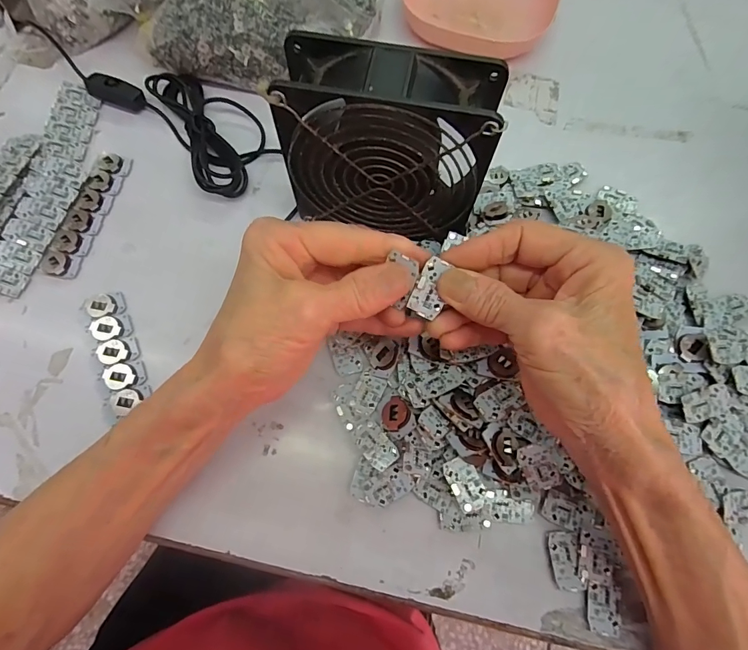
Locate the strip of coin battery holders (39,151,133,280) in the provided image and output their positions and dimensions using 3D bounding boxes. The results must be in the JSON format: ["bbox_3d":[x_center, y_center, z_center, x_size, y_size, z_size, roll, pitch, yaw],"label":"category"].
[{"bbox_3d":[-0.213,-0.084,0.302,0.025,0.008,0.106,11,70,4],"label":"strip of coin battery holders"}]

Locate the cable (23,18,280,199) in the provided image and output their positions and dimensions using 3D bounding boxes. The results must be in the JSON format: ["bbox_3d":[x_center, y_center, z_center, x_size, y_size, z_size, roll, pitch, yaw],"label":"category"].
[{"bbox_3d":[-0.172,-0.187,0.333,0.226,0.020,0.074,40,75,13],"label":"cable"}]

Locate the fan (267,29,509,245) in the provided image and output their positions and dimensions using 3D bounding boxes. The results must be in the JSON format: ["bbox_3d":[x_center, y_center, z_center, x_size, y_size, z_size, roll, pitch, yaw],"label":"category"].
[{"bbox_3d":[0.009,-0.102,0.251,0.113,0.119,0.044,12,70,4],"label":"fan"}]

